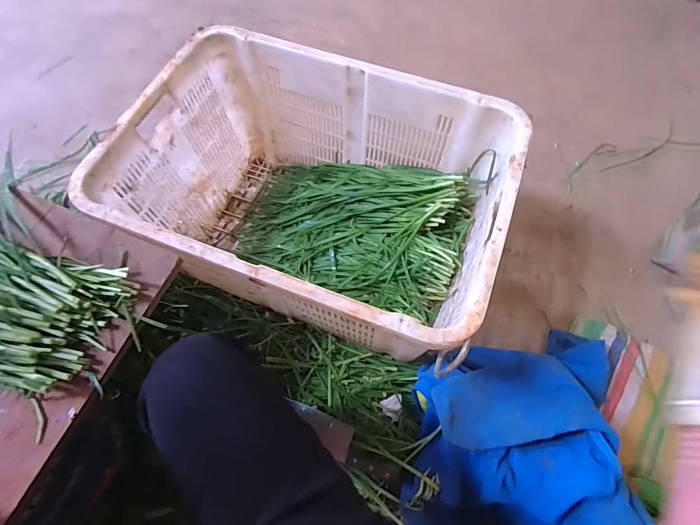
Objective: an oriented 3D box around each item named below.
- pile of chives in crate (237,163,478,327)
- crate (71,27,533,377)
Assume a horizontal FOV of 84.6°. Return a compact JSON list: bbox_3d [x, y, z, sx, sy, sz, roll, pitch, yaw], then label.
[{"bbox_3d":[-0.008,-0.099,0.889,0.522,0.198,0.327,21,67,9],"label":"pile of chives in crate"},{"bbox_3d":[-0.072,-0.098,0.807,0.676,0.390,0.497,22,68,10],"label":"crate"}]

